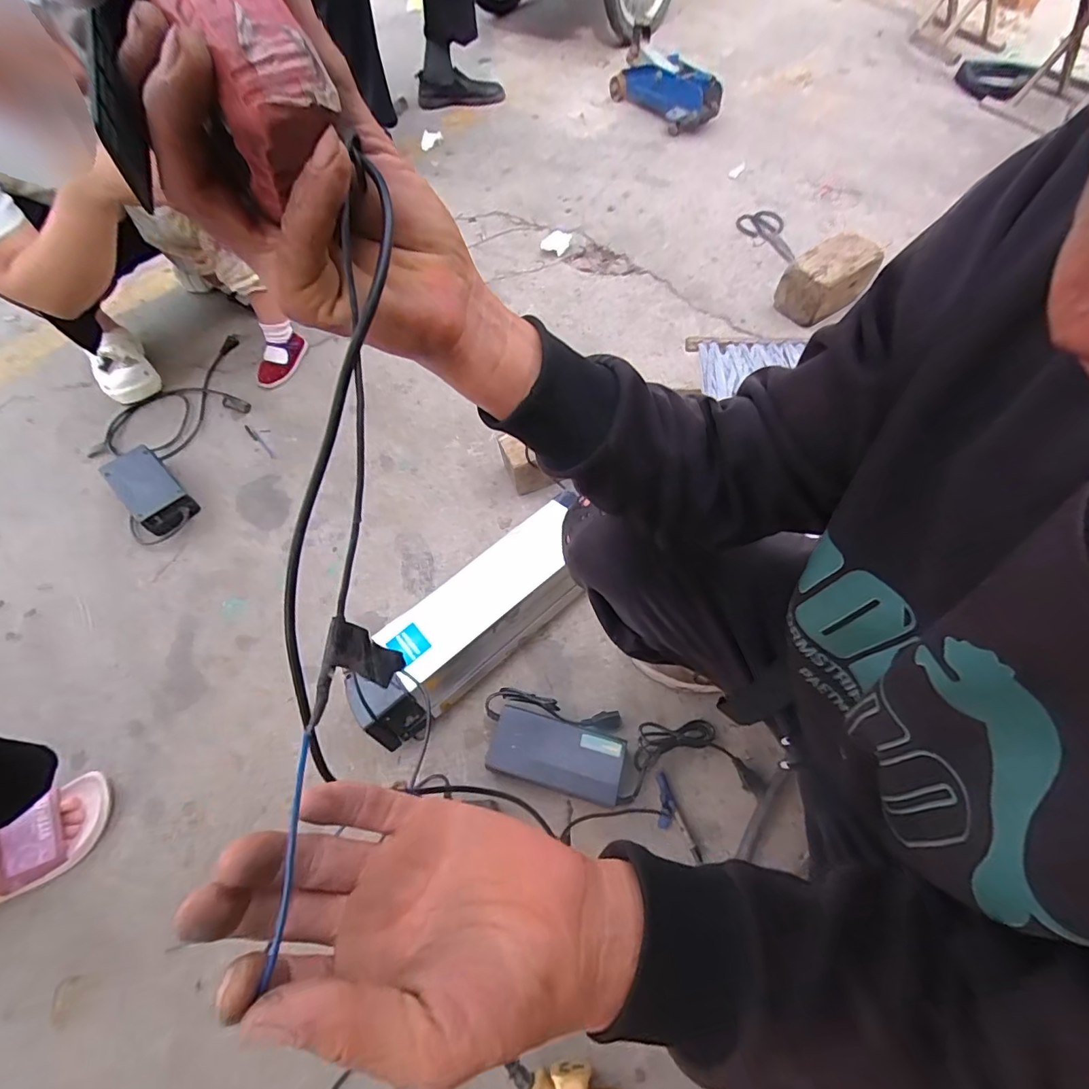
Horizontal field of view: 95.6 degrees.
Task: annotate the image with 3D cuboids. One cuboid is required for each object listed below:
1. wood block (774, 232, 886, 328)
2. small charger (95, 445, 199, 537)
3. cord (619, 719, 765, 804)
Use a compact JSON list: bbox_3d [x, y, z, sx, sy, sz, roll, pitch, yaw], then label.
[{"bbox_3d":[0.631,-0.589,1.098,0.193,0.118,0.110,-28,67,-13],"label":"wood block"},{"bbox_3d":[-0.747,-0.105,0.931,0.175,0.058,0.088,39,71,21],"label":"small charger"},{"bbox_3d":[0.200,0.299,0.691,0.190,0.025,0.098,-5,62,2],"label":"cord"}]

